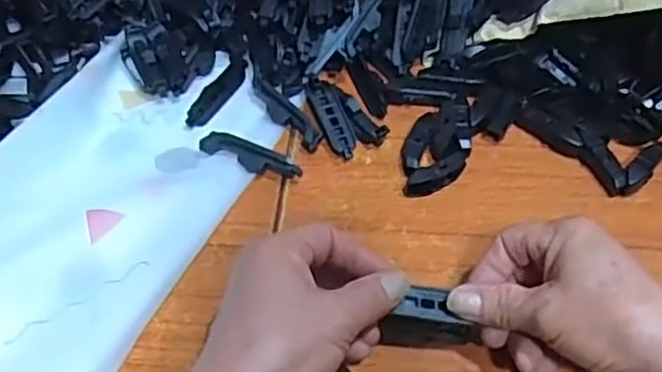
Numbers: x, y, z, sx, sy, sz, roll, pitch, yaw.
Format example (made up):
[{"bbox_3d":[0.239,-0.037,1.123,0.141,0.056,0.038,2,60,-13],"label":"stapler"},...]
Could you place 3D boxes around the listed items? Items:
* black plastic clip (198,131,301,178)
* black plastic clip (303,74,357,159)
[{"bbox_3d":[-0.056,-0.020,0.477,0.076,0.018,0.017,21,56,16],"label":"black plastic clip"},{"bbox_3d":[-0.001,-0.054,0.506,0.021,0.016,0.079,-18,54,-13],"label":"black plastic clip"}]

